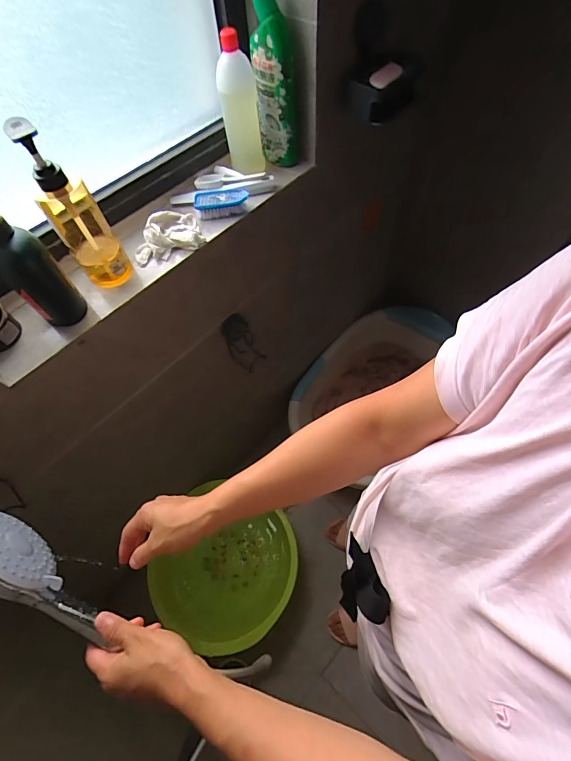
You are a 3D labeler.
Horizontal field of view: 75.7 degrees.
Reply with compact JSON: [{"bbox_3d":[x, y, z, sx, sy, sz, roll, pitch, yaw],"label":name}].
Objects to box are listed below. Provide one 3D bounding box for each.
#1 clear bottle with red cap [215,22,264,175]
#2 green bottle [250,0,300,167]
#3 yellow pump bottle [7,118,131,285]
[{"bbox_3d":[-0.076,-0.454,0.632,0.062,0.216,0.055,-9,61,-2],"label":"clear bottle with red cap"},{"bbox_3d":[-0.016,-0.487,0.621,0.071,0.232,0.045,-5,61,1],"label":"green bottle"},{"bbox_3d":[-0.295,-0.235,0.511,0.066,0.222,0.065,-32,64,-13],"label":"yellow pump bottle"}]

